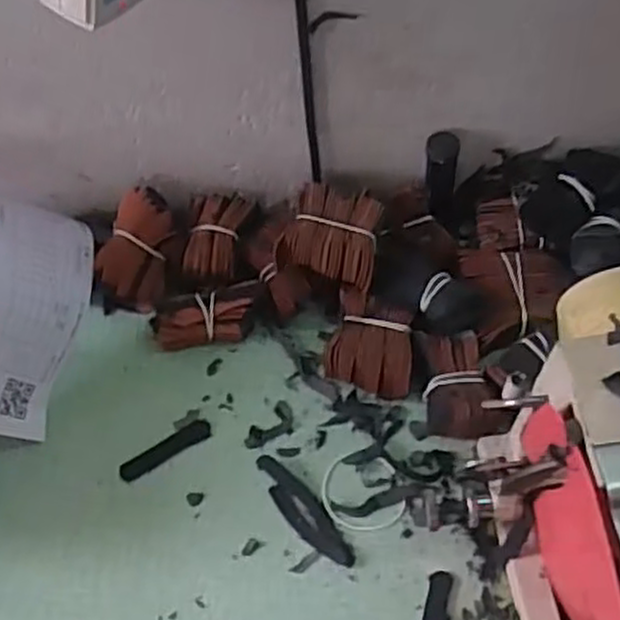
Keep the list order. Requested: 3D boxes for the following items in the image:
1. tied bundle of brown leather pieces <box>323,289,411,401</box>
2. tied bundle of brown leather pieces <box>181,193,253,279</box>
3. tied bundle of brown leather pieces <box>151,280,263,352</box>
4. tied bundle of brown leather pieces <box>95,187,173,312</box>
[{"bbox_3d":[0.046,0.027,0.546,0.061,0.033,0.063,14,59,9],"label":"tied bundle of brown leather pieces"},{"bbox_3d":[-0.071,-0.058,0.580,0.043,0.022,0.077,4,61,3],"label":"tied bundle of brown leather pieces"},{"bbox_3d":[-0.076,0.005,0.563,0.079,0.032,0.035,-6,58,-3],"label":"tied bundle of brown leather pieces"},{"bbox_3d":[-0.128,-0.045,0.574,0.051,0.034,0.087,20,88,-14],"label":"tied bundle of brown leather pieces"}]

